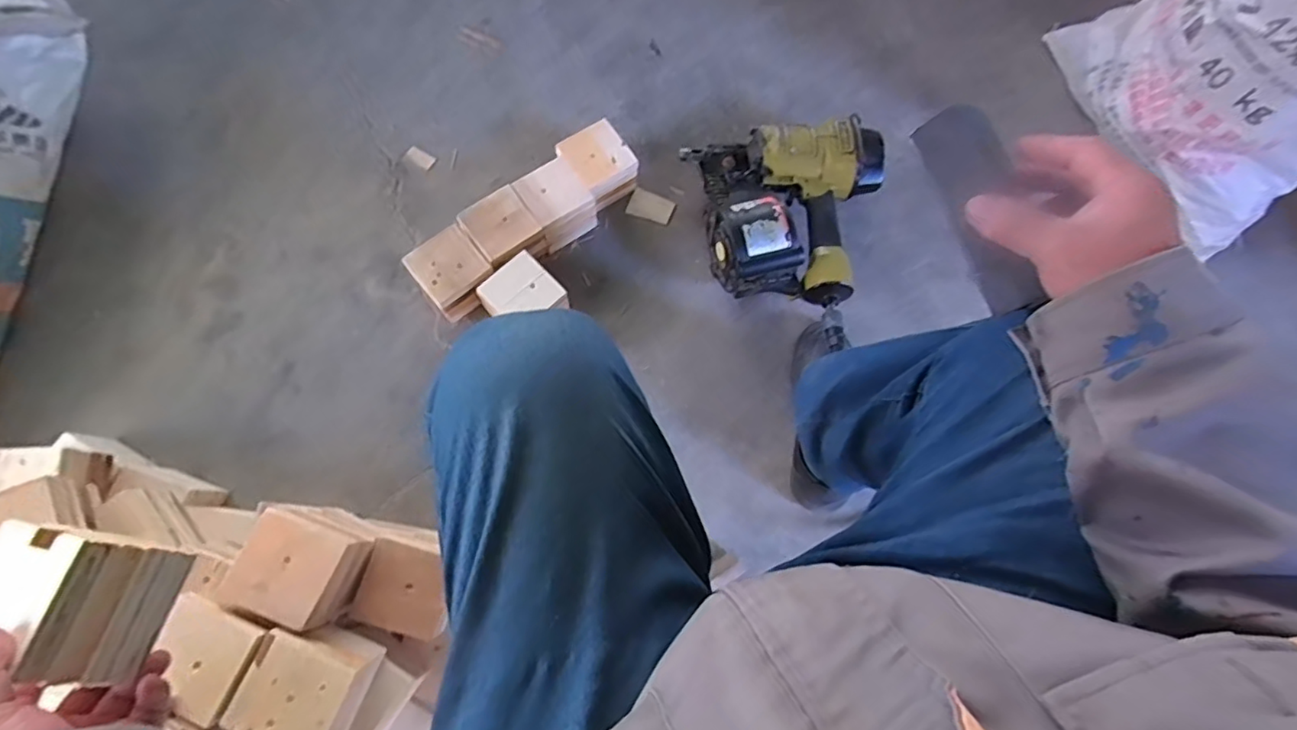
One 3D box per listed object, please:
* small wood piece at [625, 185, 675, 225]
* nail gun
[{"bbox_3d":[0.004,-0.257,0.960,0.074,0.010,0.043,23,75,4],"label":"small wood piece"},{"bbox_3d":[0.226,-0.228,0.886,0.268,0.120,0.278,-11,75,-6],"label":"nail gun"}]

